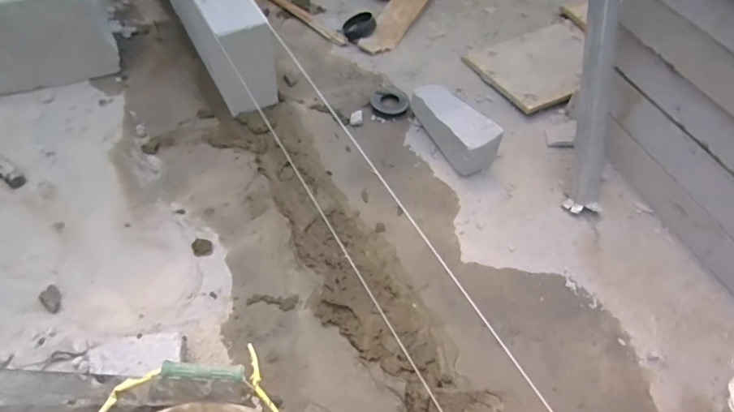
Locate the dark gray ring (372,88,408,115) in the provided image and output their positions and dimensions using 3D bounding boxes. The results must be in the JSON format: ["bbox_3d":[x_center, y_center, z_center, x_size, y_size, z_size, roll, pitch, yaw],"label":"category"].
[{"bbox_3d":[0.049,-0.226,1.016,0.077,0.019,0.066,8,53,2],"label":"dark gray ring"}]

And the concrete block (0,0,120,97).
[{"bbox_3d":[-0.671,-0.344,0.954,0.277,0.210,0.093,-13,55,-13],"label":"concrete block"}]

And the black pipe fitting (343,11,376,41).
[{"bbox_3d":[-0.019,-0.448,1.173,0.081,0.047,0.073,4,53,-1],"label":"black pipe fitting"}]

